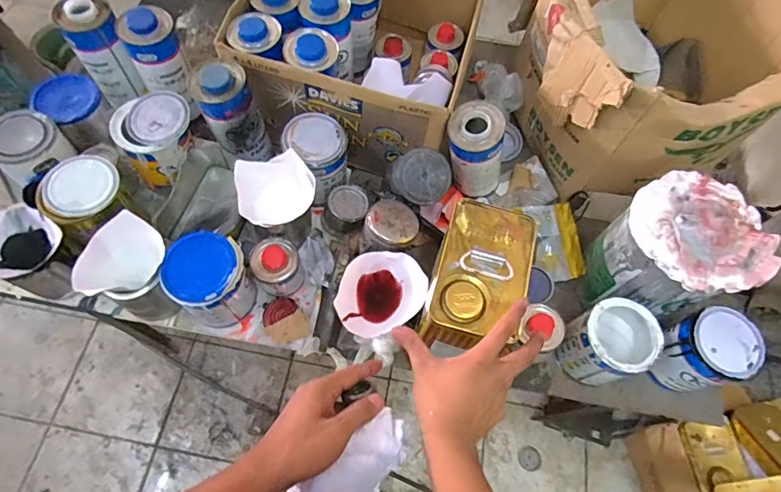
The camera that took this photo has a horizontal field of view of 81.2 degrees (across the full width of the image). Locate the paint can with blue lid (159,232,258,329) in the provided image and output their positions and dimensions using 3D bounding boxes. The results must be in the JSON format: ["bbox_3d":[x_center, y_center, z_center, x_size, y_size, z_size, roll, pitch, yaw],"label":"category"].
[{"bbox_3d":[-0.259,0.055,0.671,0.099,0.134,0.102,24,67,6],"label":"paint can with blue lid"}]

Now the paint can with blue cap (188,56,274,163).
[{"bbox_3d":[-0.253,-0.213,0.739,0.084,0.171,0.098,-29,71,-16],"label":"paint can with blue cap"}]

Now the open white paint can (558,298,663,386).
[{"bbox_3d":[0.324,0.142,0.680,0.117,0.115,0.102,-21,69,-13],"label":"open white paint can"}]

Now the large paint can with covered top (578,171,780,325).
[{"bbox_3d":[0.403,0.009,0.670,0.173,0.187,0.171,25,67,7],"label":"large paint can with covered top"}]

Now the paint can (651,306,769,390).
[{"bbox_3d":[0.457,0.152,0.674,0.106,0.104,0.099,2,66,-4],"label":"paint can"}]

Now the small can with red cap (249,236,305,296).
[{"bbox_3d":[-0.177,0.032,0.715,0.073,0.081,0.072,2,66,-4],"label":"small can with red cap"}]

